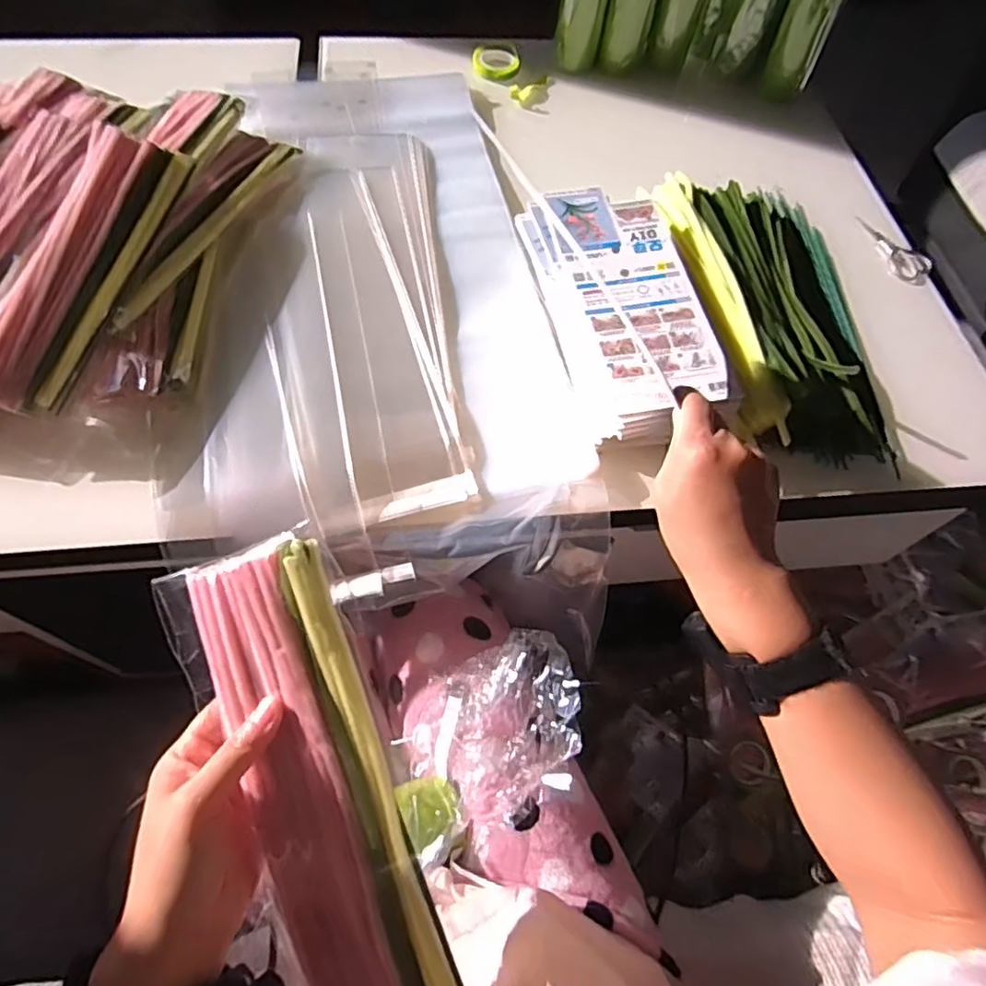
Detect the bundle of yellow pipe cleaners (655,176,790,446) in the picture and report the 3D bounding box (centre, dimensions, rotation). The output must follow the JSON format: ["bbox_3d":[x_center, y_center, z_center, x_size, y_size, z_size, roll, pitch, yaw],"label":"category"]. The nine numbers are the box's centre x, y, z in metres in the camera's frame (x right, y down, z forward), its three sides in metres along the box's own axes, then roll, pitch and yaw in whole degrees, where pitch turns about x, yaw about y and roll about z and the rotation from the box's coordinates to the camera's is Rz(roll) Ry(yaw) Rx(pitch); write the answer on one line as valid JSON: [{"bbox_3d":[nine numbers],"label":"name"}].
[{"bbox_3d":[0.216,-0.194,0.602,0.045,0.026,0.325,-4,62,-6],"label":"bundle of yellow pipe cleaners"}]

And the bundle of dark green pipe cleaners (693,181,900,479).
[{"bbox_3d":[0.294,-0.201,0.629,0.167,0.057,0.368,3,61,-2],"label":"bundle of dark green pipe cleaners"}]

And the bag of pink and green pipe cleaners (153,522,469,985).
[{"bbox_3d":[-0.086,0.173,0.321,0.084,0.047,0.296,-20,89,-13],"label":"bag of pink and green pipe cleaners"}]

